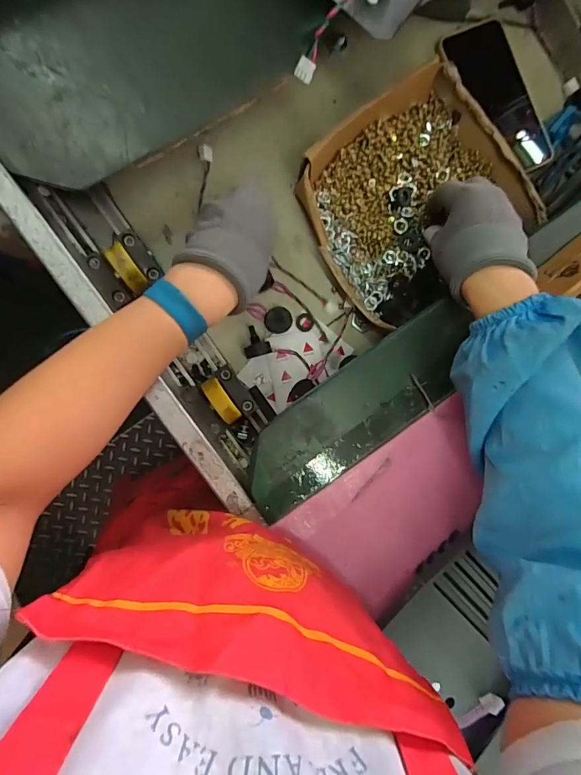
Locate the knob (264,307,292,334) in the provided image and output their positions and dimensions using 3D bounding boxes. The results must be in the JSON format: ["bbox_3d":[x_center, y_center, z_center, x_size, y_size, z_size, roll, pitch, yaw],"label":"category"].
[{"bbox_3d":[-0.013,-0.071,0.434,0.028,0.012,0.027,-1,94,-8],"label":"knob"}]

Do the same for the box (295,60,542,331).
[{"bbox_3d":[0.125,-0.189,0.423,0.212,0.046,0.192,-37,99,1],"label":"box"}]

